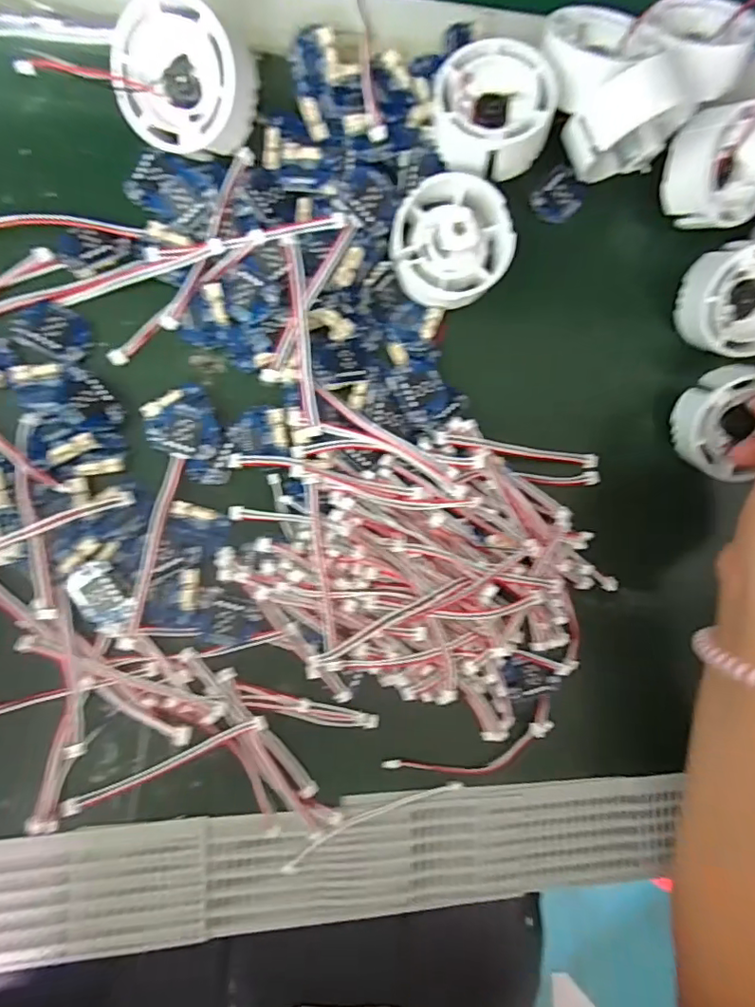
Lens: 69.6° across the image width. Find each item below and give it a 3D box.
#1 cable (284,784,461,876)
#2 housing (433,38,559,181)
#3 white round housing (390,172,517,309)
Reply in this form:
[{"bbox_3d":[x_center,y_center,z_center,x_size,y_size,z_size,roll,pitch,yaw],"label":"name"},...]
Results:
[{"bbox_3d":[-0.002,0.147,0.256,0.088,0.010,0.011,-20,89,-11],"label":"cable"},{"bbox_3d":[0.053,-0.183,0.250,0.051,0.019,0.056,1,85,-10],"label":"housing"},{"bbox_3d":[0.035,-0.123,0.250,0.054,0.020,0.055,0,90,-7],"label":"white round housing"}]

